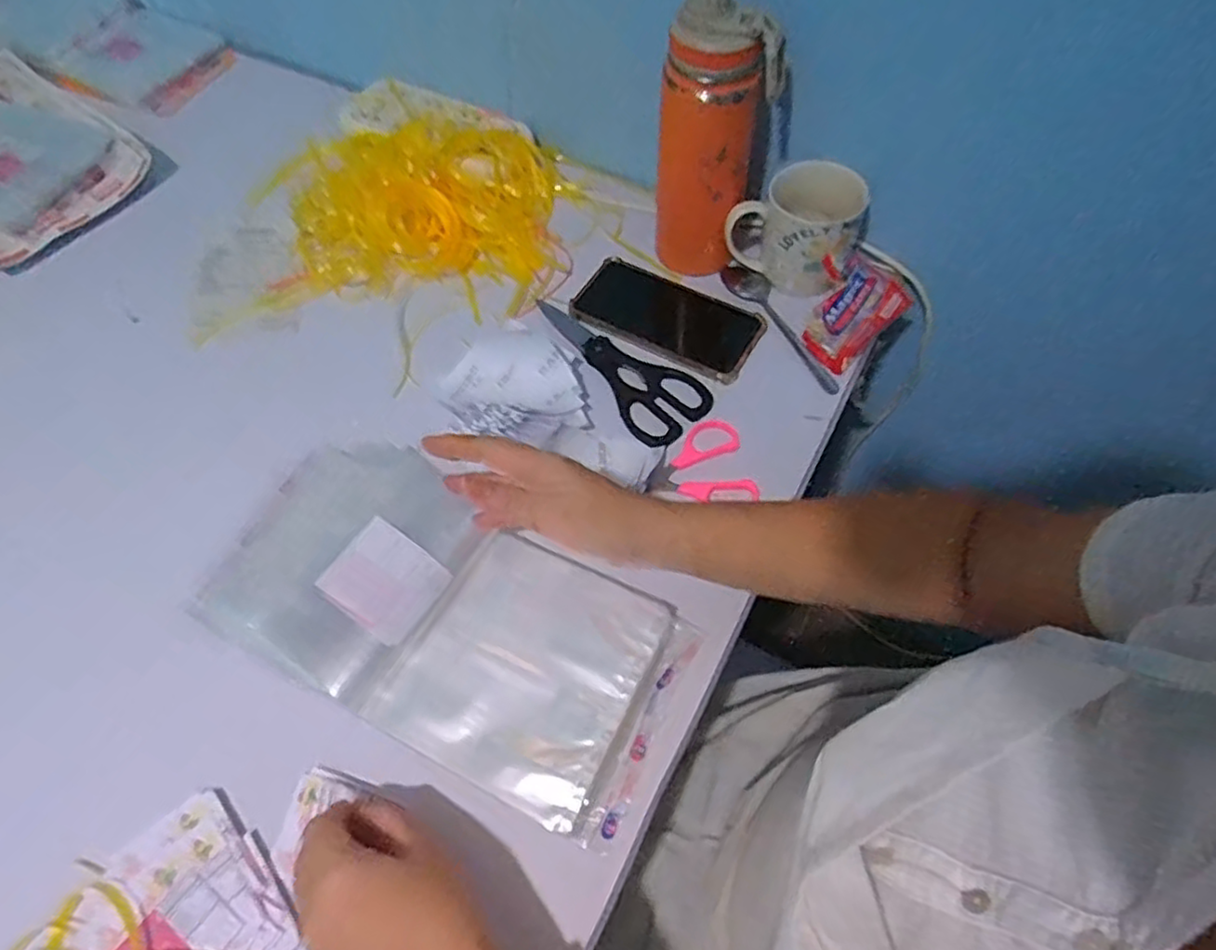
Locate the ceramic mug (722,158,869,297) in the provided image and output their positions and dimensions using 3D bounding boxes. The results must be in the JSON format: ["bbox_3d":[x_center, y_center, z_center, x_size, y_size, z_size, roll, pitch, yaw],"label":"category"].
[{"bbox_3d":[0.168,-0.223,0.611,0.110,0.074,0.072,24,64,14],"label":"ceramic mug"}]

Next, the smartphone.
[{"bbox_3d":[0.054,-0.146,0.622,0.168,0.013,0.085,27,65,15],"label":"smartphone"}]

